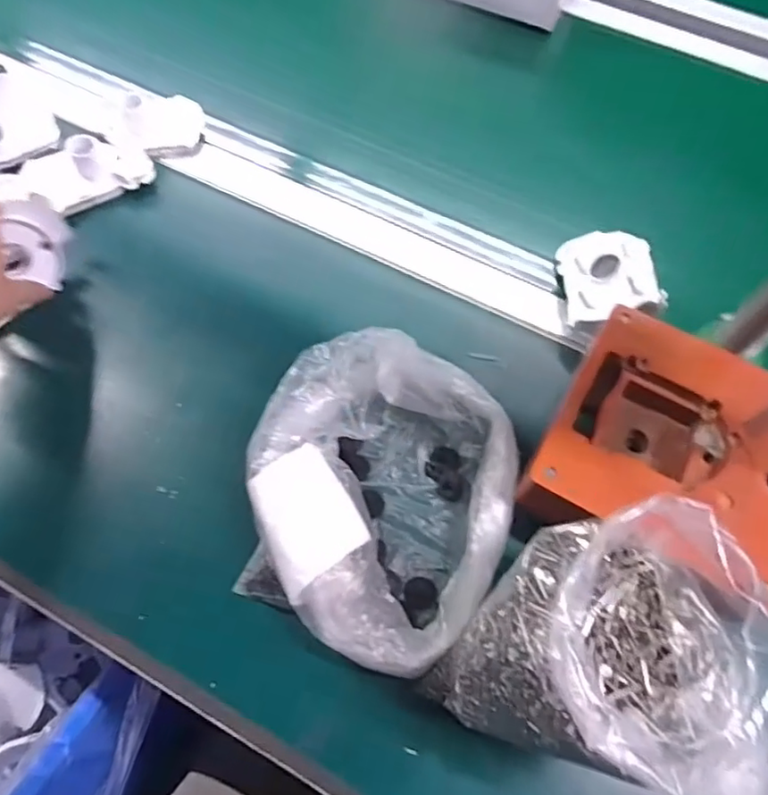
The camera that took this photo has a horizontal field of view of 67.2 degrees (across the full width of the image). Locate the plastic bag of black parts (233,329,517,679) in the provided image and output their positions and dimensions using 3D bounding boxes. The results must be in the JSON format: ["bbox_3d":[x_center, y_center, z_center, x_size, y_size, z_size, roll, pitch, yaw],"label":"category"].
[{"bbox_3d":[-0.005,0.061,0.376,0.170,0.057,0.185,25,63,10],"label":"plastic bag of black parts"}]

